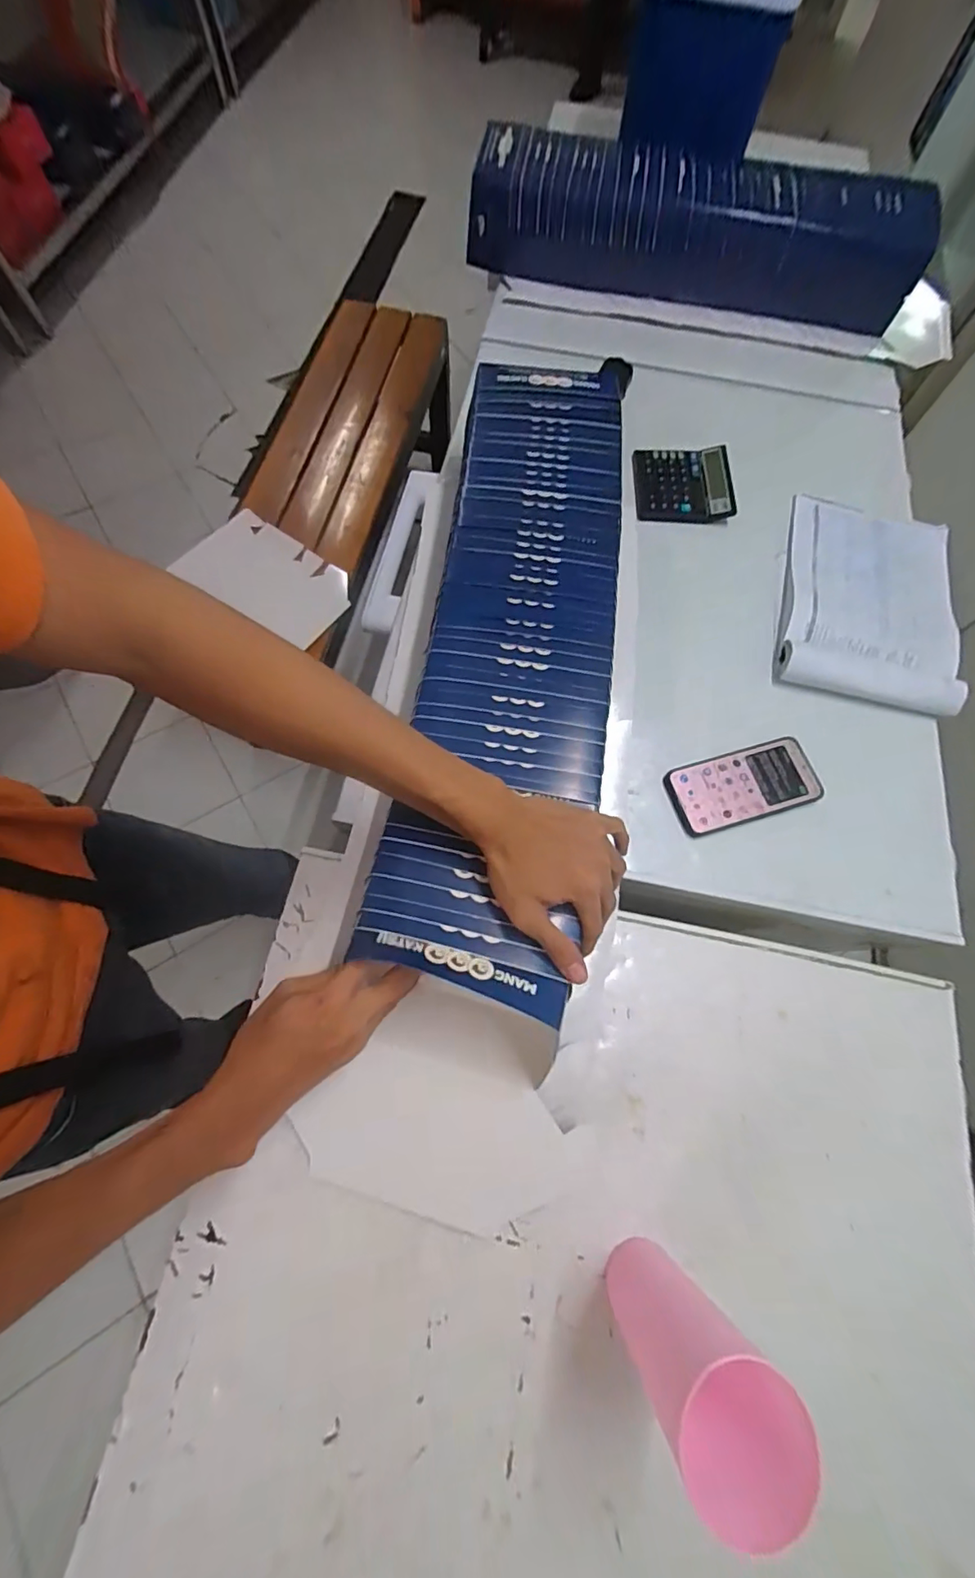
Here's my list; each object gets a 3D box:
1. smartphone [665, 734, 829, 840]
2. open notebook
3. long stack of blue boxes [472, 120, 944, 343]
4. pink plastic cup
[{"bbox_3d":[0.285,-0.004,0.587,0.163,0.014,0.078,-15,71,-8],"label":"smartphone"},{"bbox_3d":[0.487,-0.253,0.678,0.204,0.034,0.325,17,70,4],"label":"open notebook"},{"bbox_3d":[0.336,-0.932,0.895,0.727,0.150,0.218,6,69,2],"label":"long stack of blue boxes"},{"bbox_3d":[0.132,0.369,0.349,0.070,0.177,0.065,1,70,-3],"label":"pink plastic cup"}]

